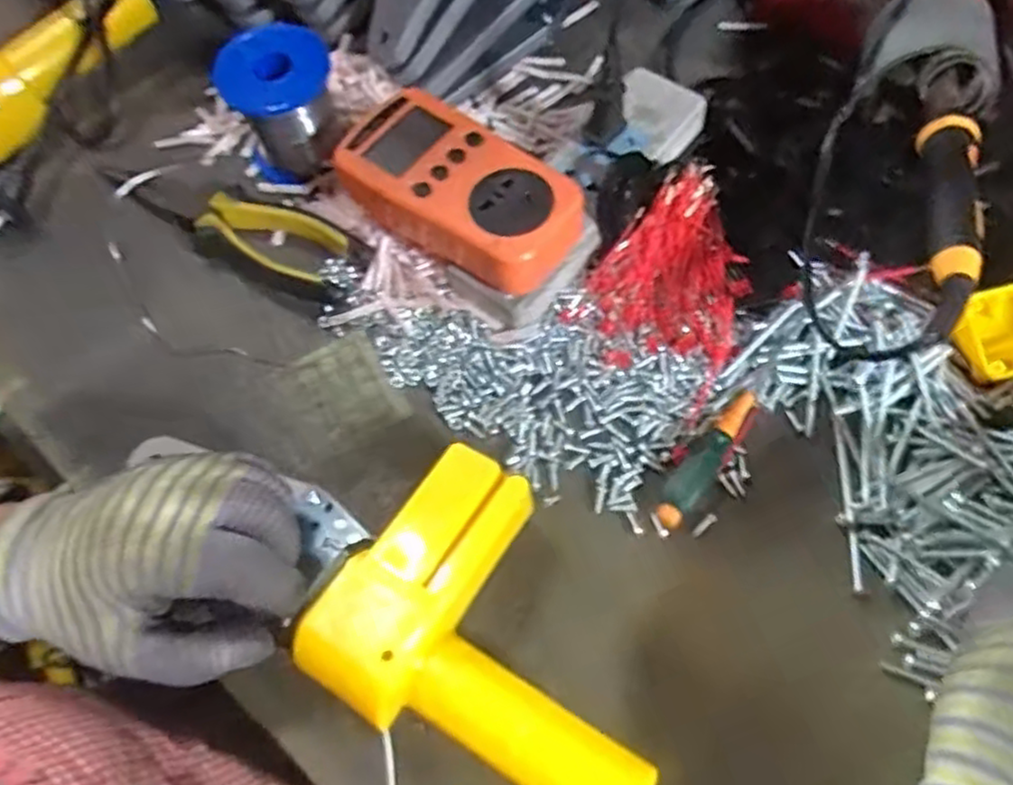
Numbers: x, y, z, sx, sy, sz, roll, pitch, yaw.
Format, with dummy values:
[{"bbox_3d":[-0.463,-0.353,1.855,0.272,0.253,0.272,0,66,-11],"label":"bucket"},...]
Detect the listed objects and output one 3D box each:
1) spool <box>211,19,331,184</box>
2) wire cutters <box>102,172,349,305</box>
[{"bbox_3d":[-0.126,-0.165,0.411,0.059,0.062,0.056,-1,66,2],"label":"spool"},{"bbox_3d":[-0.160,-0.099,0.416,0.156,0.022,0.044,25,69,13],"label":"wire cutters"}]

